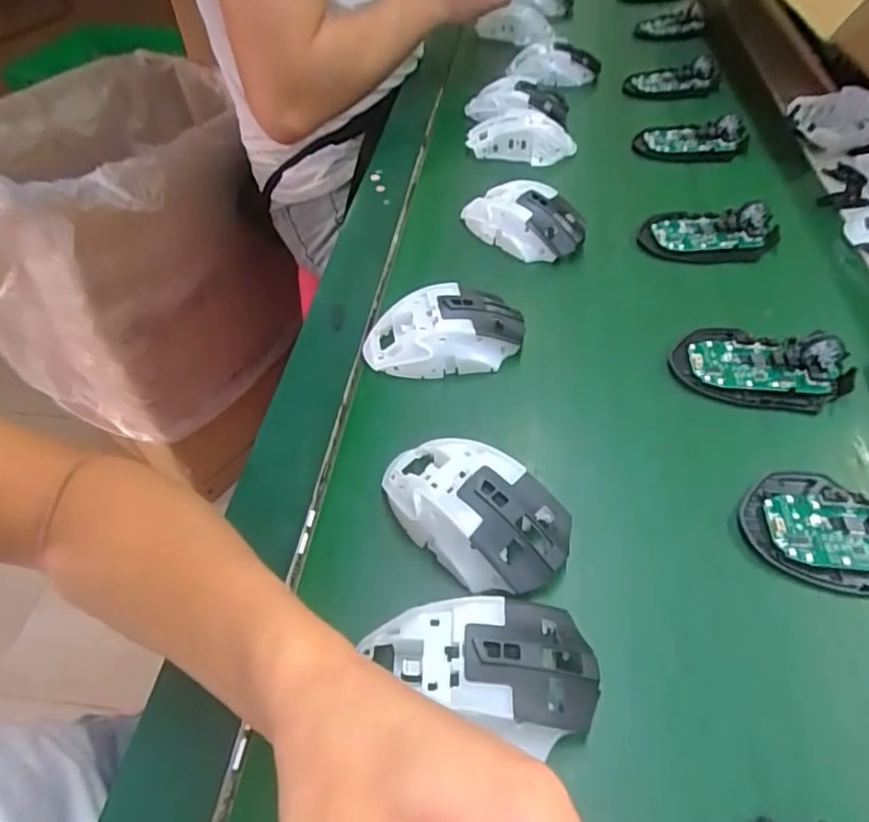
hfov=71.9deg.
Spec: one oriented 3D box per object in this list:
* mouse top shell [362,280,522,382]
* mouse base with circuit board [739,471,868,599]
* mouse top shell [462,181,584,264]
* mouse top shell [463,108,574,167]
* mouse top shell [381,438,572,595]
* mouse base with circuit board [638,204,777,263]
[{"bbox_3d":[0.006,-0.057,0.433,0.113,0.035,0.058,-7,50,-3],"label":"mouse top shell"},{"bbox_3d":[0.233,0.063,0.329,0.111,0.025,0.072,7,50,9],"label":"mouse base with circuit board"},{"bbox_3d":[0.078,-0.170,0.537,0.112,0.046,0.057,30,57,26],"label":"mouse top shell"},{"bbox_3d":[0.095,-0.296,0.639,0.109,0.033,0.060,11,50,14],"label":"mouse top shell"},{"bbox_3d":[0.019,0.055,0.336,0.116,0.037,0.066,27,56,24],"label":"mouse top shell"},{"bbox_3d":[0.240,-0.155,0.518,0.113,0.024,0.057,3,50,6],"label":"mouse base with circuit board"}]

